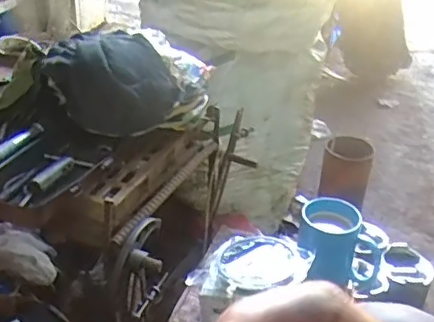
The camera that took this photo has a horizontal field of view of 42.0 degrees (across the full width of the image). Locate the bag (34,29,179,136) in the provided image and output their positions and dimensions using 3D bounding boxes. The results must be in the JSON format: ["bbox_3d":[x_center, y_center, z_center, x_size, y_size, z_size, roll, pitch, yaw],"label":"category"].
[{"bbox_3d":[-0.129,-0.099,0.710,0.156,0.083,0.116,13,31,17],"label":"bag"}]

